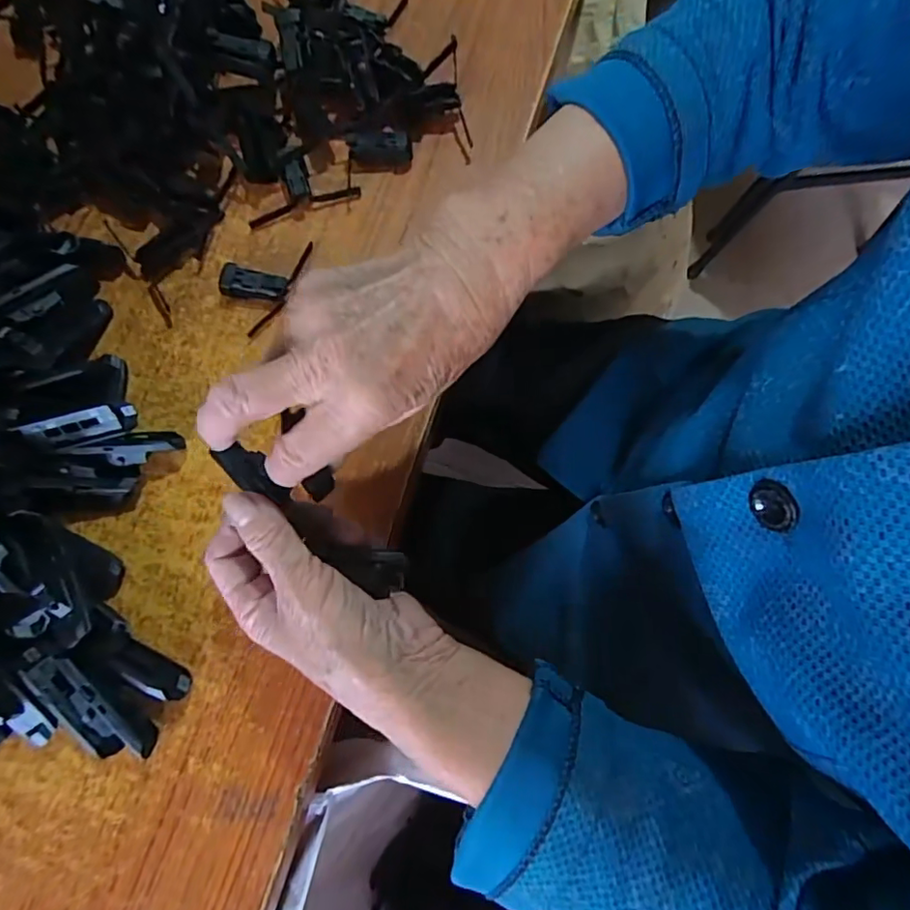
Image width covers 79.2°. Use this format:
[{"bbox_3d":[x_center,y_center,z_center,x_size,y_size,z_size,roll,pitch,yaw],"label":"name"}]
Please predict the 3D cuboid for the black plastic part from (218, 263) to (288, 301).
[{"bbox_3d":[-0.142,-0.121,0.387,0.049,0.014,0.021,5,74,1],"label":"black plastic part"}]

